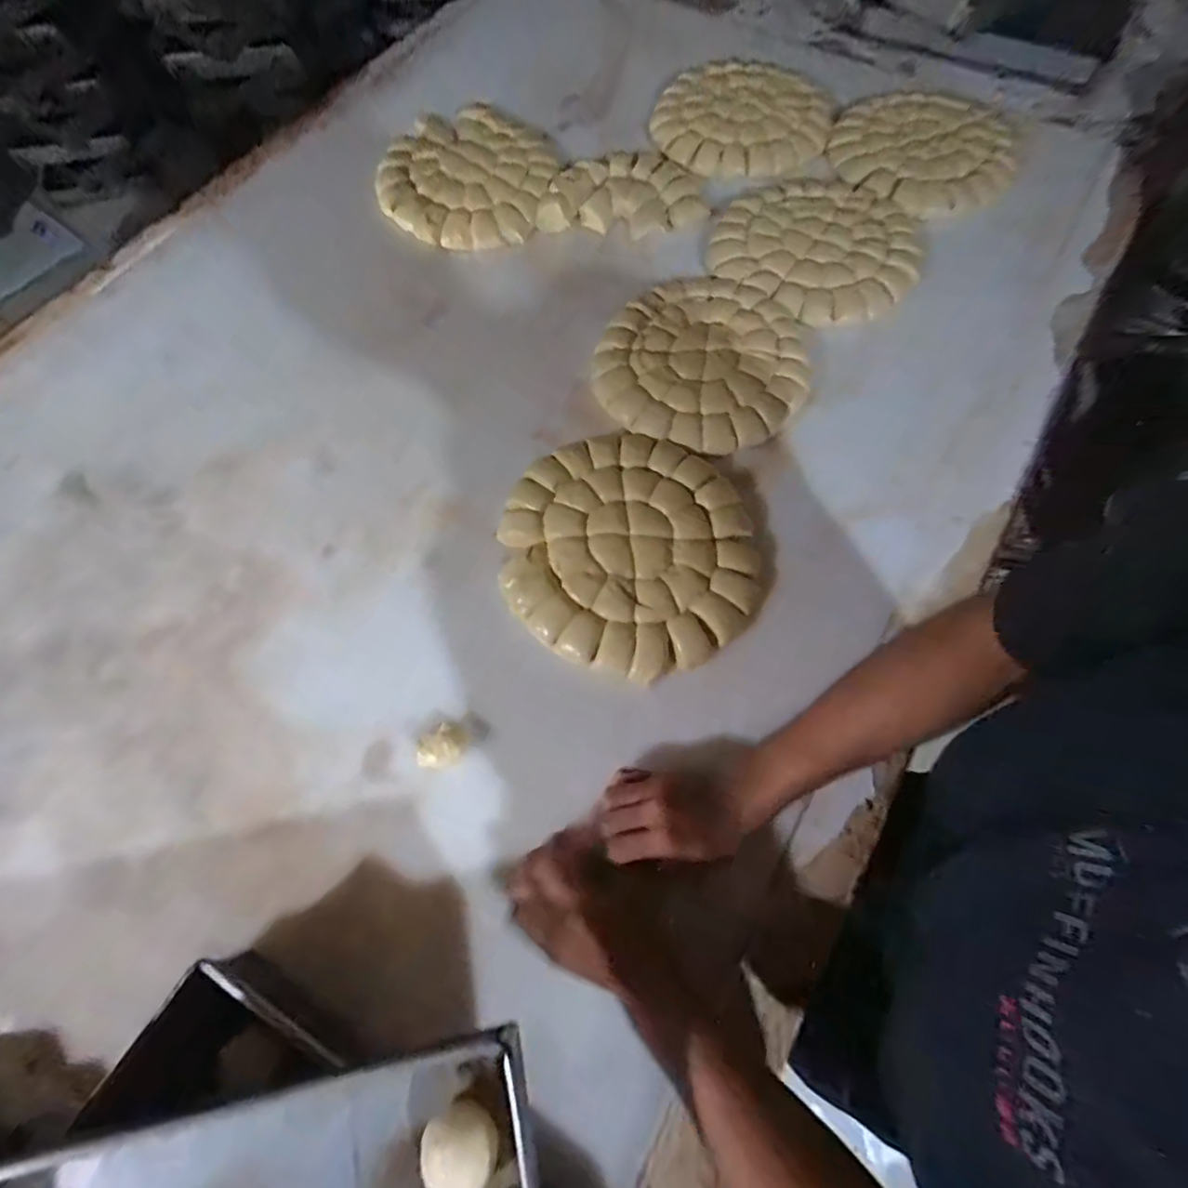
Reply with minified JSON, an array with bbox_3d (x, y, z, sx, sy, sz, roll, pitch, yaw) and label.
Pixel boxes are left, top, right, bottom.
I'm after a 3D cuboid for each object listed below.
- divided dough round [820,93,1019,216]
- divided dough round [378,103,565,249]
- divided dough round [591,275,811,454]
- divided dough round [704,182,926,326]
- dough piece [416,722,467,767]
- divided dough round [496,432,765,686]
[{"bbox_3d":[0.512,-0.693,0.883,0.268,0.039,0.282,0,65,0],"label":"divided dough round"},{"bbox_3d":[-0.190,-0.619,0.856,0.245,0.054,0.269,0,68,0],"label":"divided dough round"},{"bbox_3d":[0.139,-0.306,0.716,0.255,0.023,0.269,0,68,0],"label":"divided dough round"},{"bbox_3d":[0.321,-0.496,0.798,0.260,0.025,0.279,0,68,0],"label":"divided dough round"},{"bbox_3d":[-0.145,0.146,0.543,0.049,0.018,0.034,-32,71,-12],"label":"dough piece"},{"bbox_3d":[0.040,-0.055,0.617,0.276,0.028,0.269,0,68,0],"label":"divided dough round"}]

